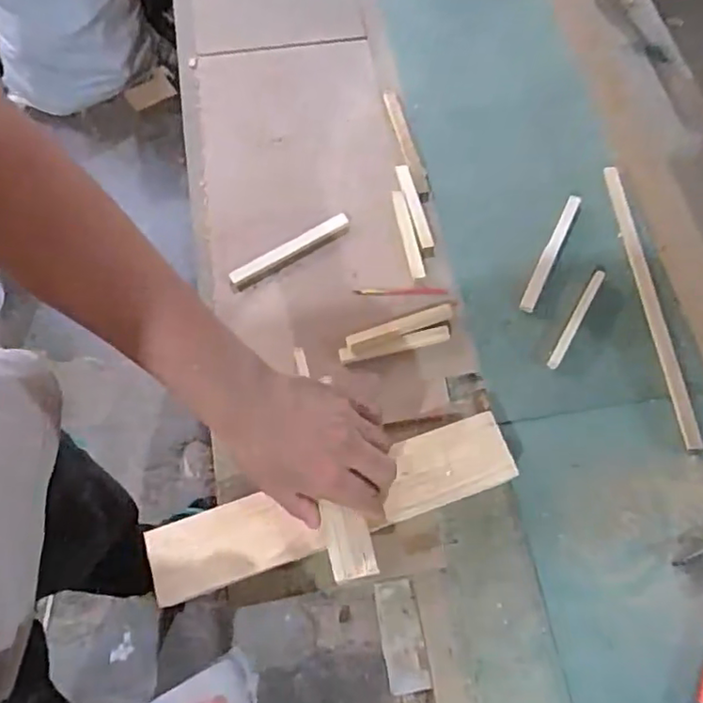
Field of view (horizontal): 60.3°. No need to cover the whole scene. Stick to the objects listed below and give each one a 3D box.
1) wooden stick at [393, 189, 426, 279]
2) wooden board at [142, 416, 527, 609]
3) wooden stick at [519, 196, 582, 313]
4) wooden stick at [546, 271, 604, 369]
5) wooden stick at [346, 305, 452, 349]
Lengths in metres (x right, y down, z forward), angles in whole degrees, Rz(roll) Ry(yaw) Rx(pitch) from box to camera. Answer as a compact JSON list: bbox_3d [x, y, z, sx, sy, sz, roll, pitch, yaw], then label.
[{"bbox_3d":[0.058,-0.121,0.625,0.013,0.006,0.104,-10,69,-4],"label":"wooden stick"},{"bbox_3d":[-0.015,0.130,0.509,0.307,0.020,0.062,-17,70,-8],"label":"wooden board"},{"bbox_3d":[0.201,-0.099,0.613,0.015,0.015,0.137,25,70,9],"label":"wooden stick"},{"bbox_3d":[0.218,-0.032,0.586,0.012,0.007,0.114,30,71,11],"label":"wooden stick"},{"bbox_3d":[0.048,-0.023,0.588,0.111,0.010,0.018,-20,70,-8],"label":"wooden stick"}]

